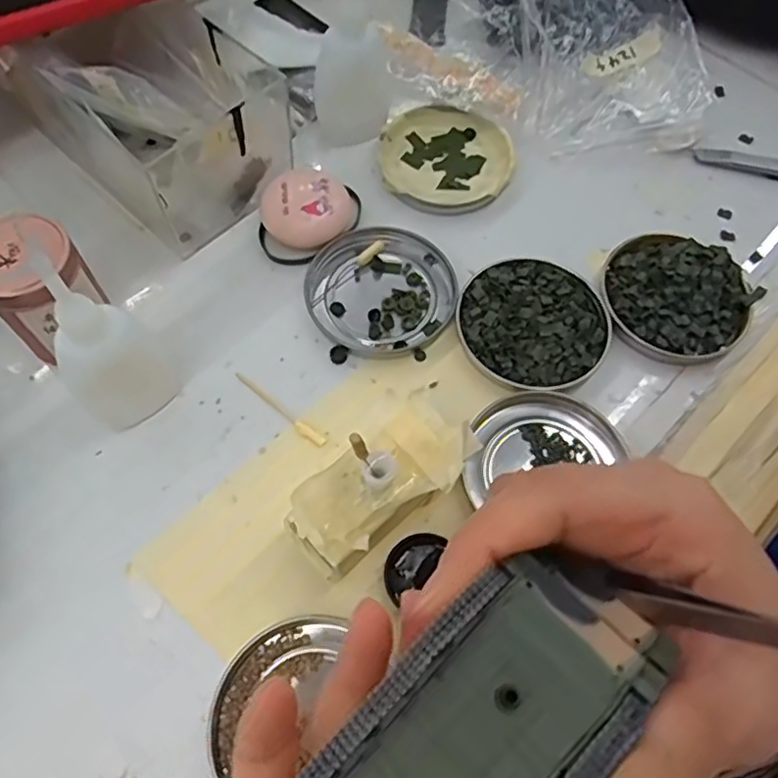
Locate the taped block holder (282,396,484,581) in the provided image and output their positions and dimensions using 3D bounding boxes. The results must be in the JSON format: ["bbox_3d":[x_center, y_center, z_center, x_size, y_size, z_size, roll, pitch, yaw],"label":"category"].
[{"bbox_3d":[-0.003,0.043,0.283,0.086,0.042,0.040,-38,71,-18],"label":"taped block holder"}]

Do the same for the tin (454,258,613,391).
[{"bbox_3d":[0.075,-0.035,0.338,0.077,0.012,0.075,1,64,-2],"label":"tin"}]

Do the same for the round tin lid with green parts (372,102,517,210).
[{"bbox_3d":[0.034,-0.138,0.388,0.078,0.012,0.075,1,64,-2],"label":"round tin lid with green parts"}]

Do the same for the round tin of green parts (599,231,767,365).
[{"bbox_3d":[0.154,-0.051,0.347,0.077,0.016,0.076,1,64,-2],"label":"round tin of green parts"}]

